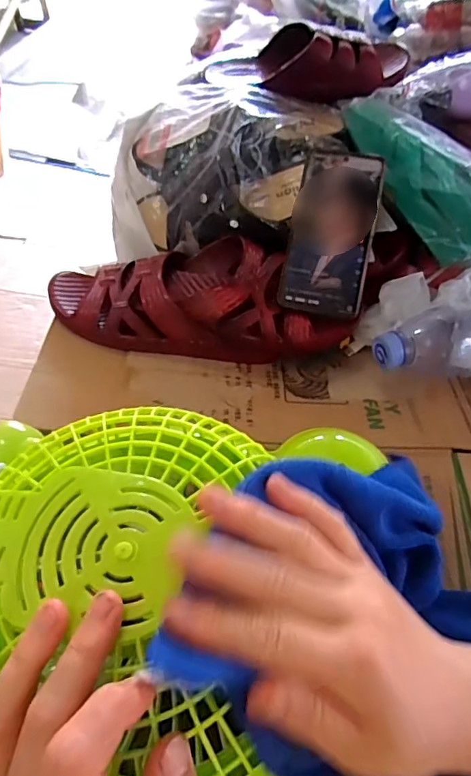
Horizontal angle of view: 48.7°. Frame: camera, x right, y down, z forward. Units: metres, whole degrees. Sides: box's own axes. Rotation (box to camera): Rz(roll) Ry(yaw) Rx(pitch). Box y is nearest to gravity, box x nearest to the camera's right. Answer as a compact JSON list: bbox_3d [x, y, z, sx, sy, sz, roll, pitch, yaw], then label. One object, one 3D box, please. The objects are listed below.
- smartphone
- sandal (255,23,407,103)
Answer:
[{"bbox_3d":[0.090,-0.147,0.489,0.076,0.015,0.157,9,86,11],"label":"smartphone"},{"bbox_3d":[0.105,-0.354,0.570,0.156,0.058,0.064,8,47,1],"label":"sandal"}]

